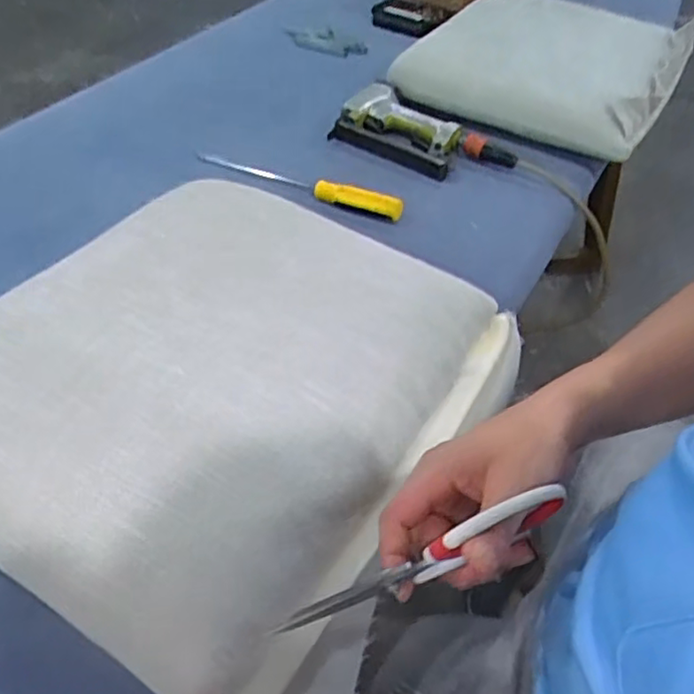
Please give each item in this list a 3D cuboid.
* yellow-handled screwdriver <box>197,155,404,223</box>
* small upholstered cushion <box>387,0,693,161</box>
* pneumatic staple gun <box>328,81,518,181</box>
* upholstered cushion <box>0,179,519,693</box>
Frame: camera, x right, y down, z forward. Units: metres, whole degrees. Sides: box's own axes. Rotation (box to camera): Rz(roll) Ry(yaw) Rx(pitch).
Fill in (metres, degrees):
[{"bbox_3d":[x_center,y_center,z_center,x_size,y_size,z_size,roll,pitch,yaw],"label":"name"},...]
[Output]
[{"bbox_3d":[-0.063,-0.213,0.860,0.280,0.028,0.028,22,46,21],"label":"yellow-handled screwdriver"},{"bbox_3d":[0.315,-0.447,1.055,0.406,0.066,0.346,19,61,9],"label":"small upholstered cushion"},{"bbox_3d":[0.111,-0.300,0.944,0.262,0.043,0.131,25,49,21],"label":"pneumatic staple gun"},{"bbox_3d":[-0.106,0.038,0.576,0.401,0.106,0.427,23,45,17],"label":"upholstered cushion"}]

